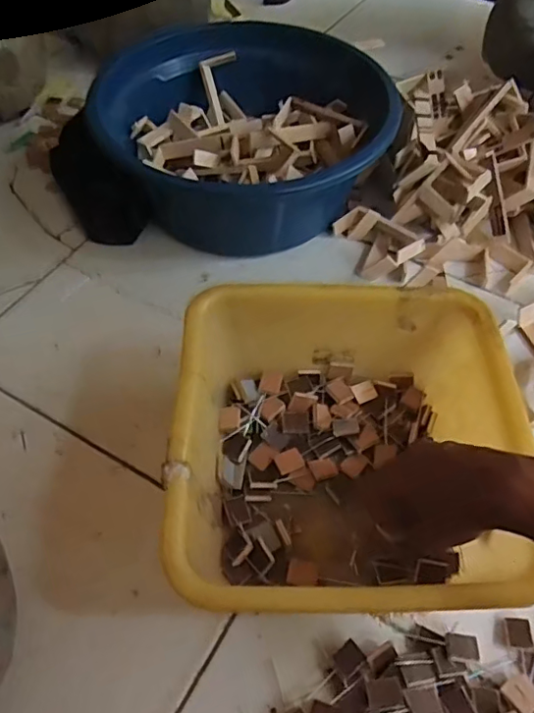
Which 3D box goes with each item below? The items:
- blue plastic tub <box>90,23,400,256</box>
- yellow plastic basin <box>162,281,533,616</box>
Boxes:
[{"bbox_3d":[-0.018,-0.267,0.715,0.339,0.137,0.299,8,55,5],"label":"blue plastic tub"},{"bbox_3d":[0.062,0.073,0.479,0.276,0.125,0.276,2,56,-3],"label":"yellow plastic basin"}]

